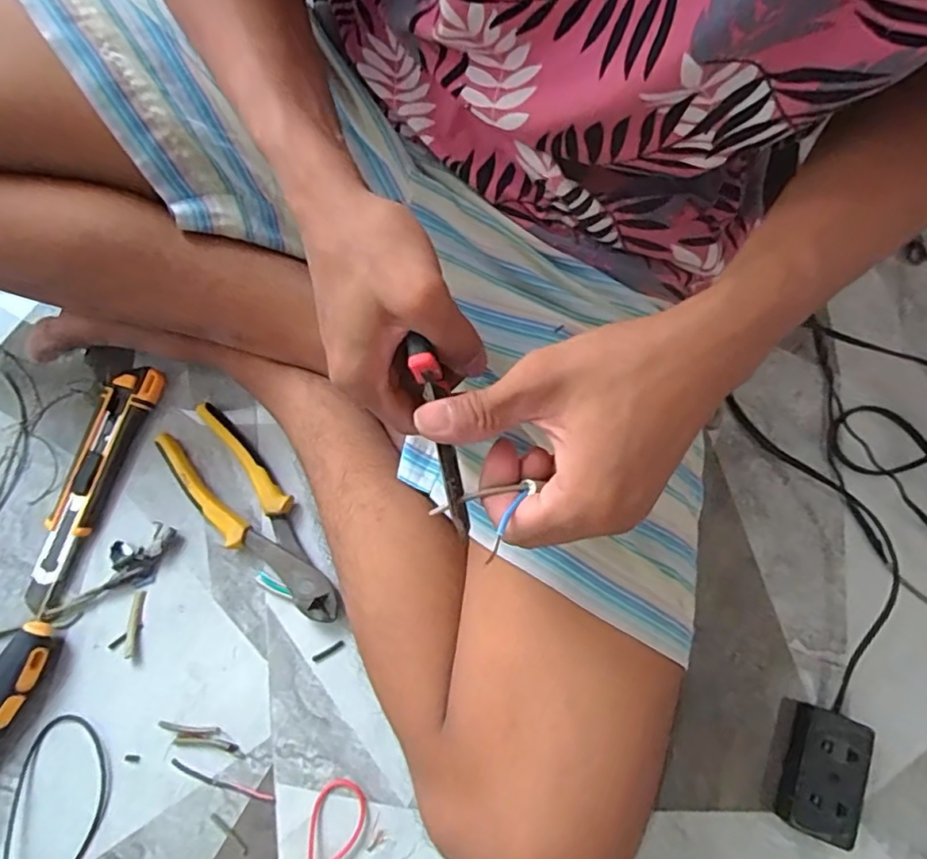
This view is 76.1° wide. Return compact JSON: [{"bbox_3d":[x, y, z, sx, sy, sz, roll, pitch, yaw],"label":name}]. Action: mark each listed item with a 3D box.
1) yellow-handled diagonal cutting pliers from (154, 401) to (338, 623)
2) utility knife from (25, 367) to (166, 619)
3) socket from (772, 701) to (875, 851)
[{"bbox_3d":[-0.160,0.067,0.456,0.057,0.019,0.193,-41,78,-9],"label":"yellow-handled diagonal cutting pliers"},{"bbox_3d":[-0.297,0.042,0.467,0.038,0.018,0.197,18,76,6],"label":"utility knife"},{"bbox_3d":[0.242,0.231,0.398,0.041,0.024,0.077,22,76,7],"label":"socket"}]

